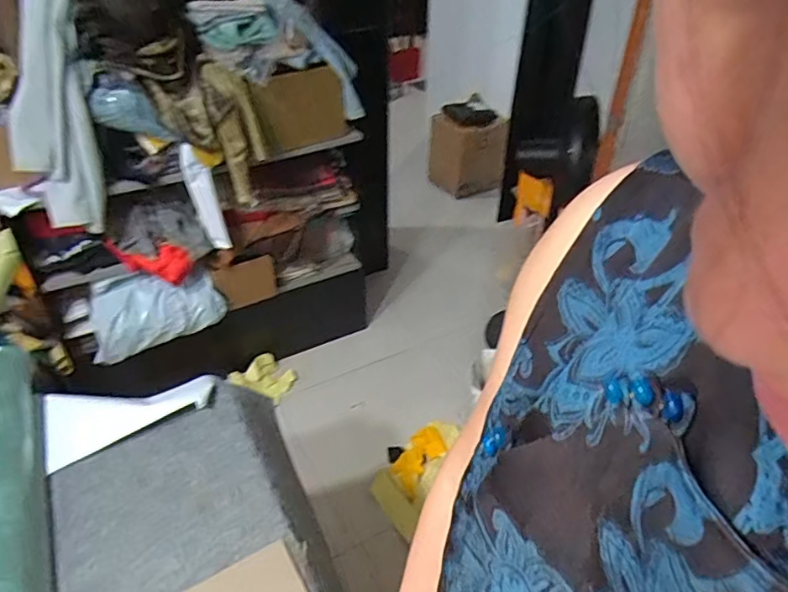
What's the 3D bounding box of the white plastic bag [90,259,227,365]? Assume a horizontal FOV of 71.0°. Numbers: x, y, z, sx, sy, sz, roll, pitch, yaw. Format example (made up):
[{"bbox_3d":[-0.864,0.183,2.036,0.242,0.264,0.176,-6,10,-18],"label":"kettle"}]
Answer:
[{"bbox_3d":[-0.711,0.031,1.648,0.374,0.229,0.076,-21,27,-20],"label":"white plastic bag"}]

